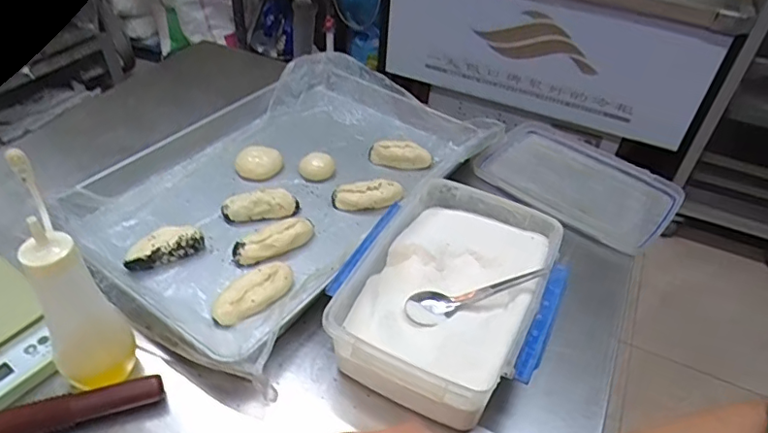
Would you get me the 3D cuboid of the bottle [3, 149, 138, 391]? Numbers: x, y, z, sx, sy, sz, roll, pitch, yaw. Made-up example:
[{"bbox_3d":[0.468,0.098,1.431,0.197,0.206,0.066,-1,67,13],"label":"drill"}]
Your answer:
[{"bbox_3d":[-0.322,0.070,0.552,0.073,0.239,0.102,-23,49,-28],"label":"bottle"}]

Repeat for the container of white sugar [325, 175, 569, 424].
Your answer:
[{"bbox_3d":[0.083,0.087,0.661,0.239,0.079,0.309,21,44,18],"label":"container of white sugar"}]

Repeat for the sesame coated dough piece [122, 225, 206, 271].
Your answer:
[{"bbox_3d":[-0.303,0.041,0.742,0.104,0.034,0.039,-19,47,-25],"label":"sesame coated dough piece"}]

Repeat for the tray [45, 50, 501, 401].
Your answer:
[{"bbox_3d":[-0.151,-0.058,0.869,0.443,0.070,0.645,25,46,22],"label":"tray"}]

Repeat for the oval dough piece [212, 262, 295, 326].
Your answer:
[{"bbox_3d":[-0.166,0.096,0.693,0.050,0.024,0.112,34,49,29],"label":"oval dough piece"}]

